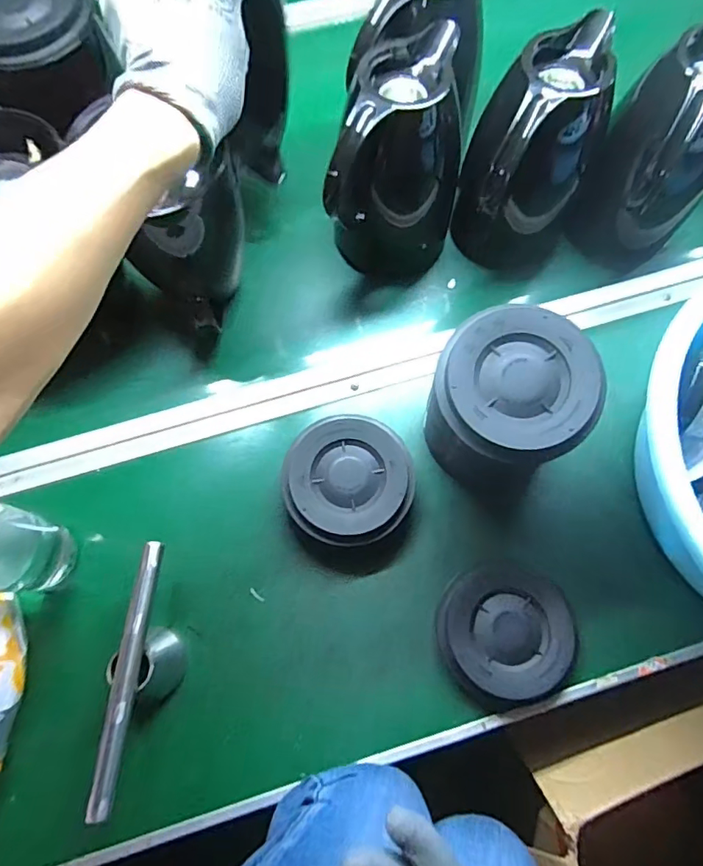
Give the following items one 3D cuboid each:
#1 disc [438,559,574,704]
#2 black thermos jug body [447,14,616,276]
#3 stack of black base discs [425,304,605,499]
[{"bbox_3d":[0.135,0.174,0.462,0.112,0.031,0.109,0,72,0],"label":"disc"},{"bbox_3d":[0.170,-0.255,0.511,0.121,0.190,0.155,25,74,9],"label":"black thermos jug body"},{"bbox_3d":[0.126,-0.015,0.452,0.116,0.167,0.111,12,72,4],"label":"stack of black base discs"}]

